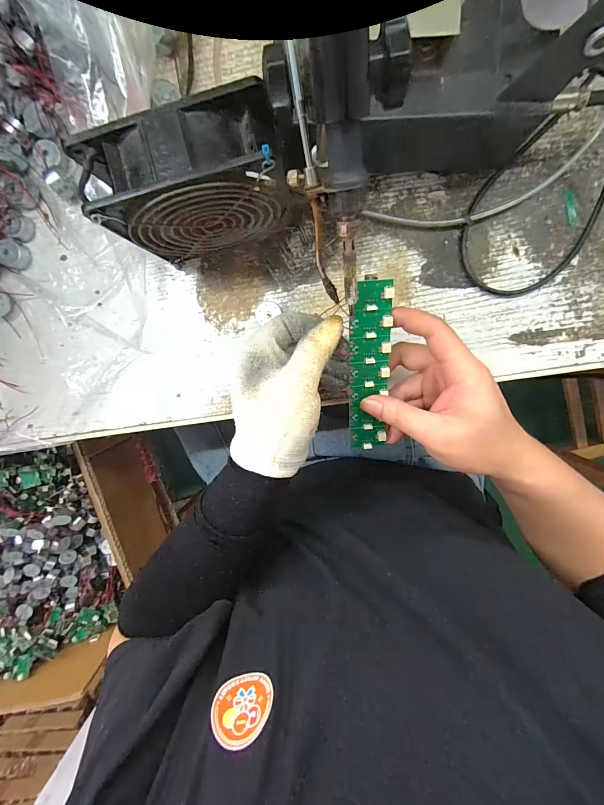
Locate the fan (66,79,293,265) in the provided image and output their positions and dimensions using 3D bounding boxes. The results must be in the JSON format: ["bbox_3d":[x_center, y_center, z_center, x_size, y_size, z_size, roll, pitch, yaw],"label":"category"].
[{"bbox_3d":[-0.069,-0.148,0.242,0.117,0.120,0.043,-12,99,5],"label":"fan"}]

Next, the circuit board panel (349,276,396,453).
[{"bbox_3d":[0.052,-0.023,0.258,0.030,0.006,0.137,0,117,3],"label":"circuit board panel"}]

